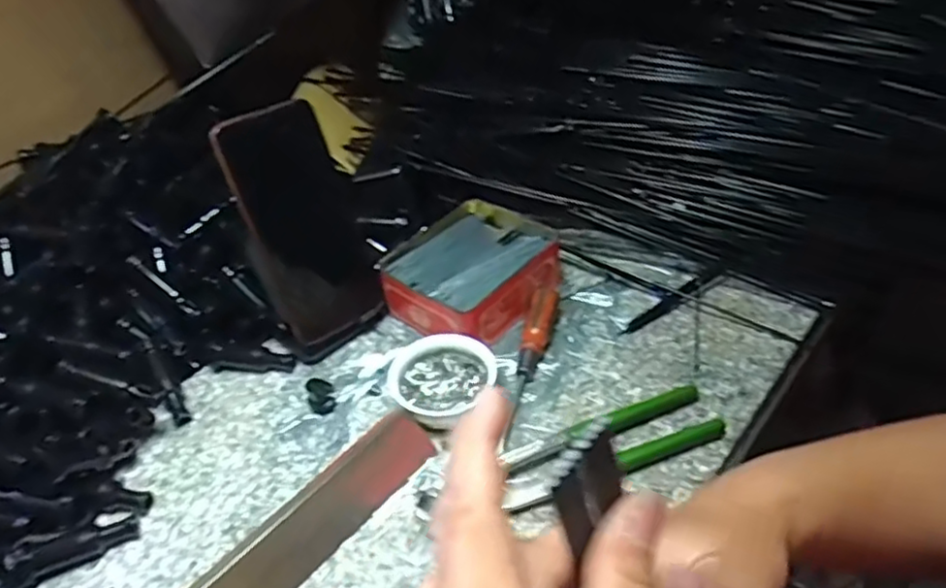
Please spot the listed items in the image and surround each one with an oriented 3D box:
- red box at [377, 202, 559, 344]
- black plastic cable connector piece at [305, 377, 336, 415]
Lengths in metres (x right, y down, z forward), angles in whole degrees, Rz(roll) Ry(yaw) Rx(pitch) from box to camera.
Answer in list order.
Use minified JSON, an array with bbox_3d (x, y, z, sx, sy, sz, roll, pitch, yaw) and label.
[{"bbox_3d":[-0.002,-0.019,0.539,0.108,0.036,0.125,24,49,32],"label":"red box"},{"bbox_3d":[-0.107,0.072,0.473,0.018,0.024,0.015,-20,41,-15],"label":"black plastic cable connector piece"}]

